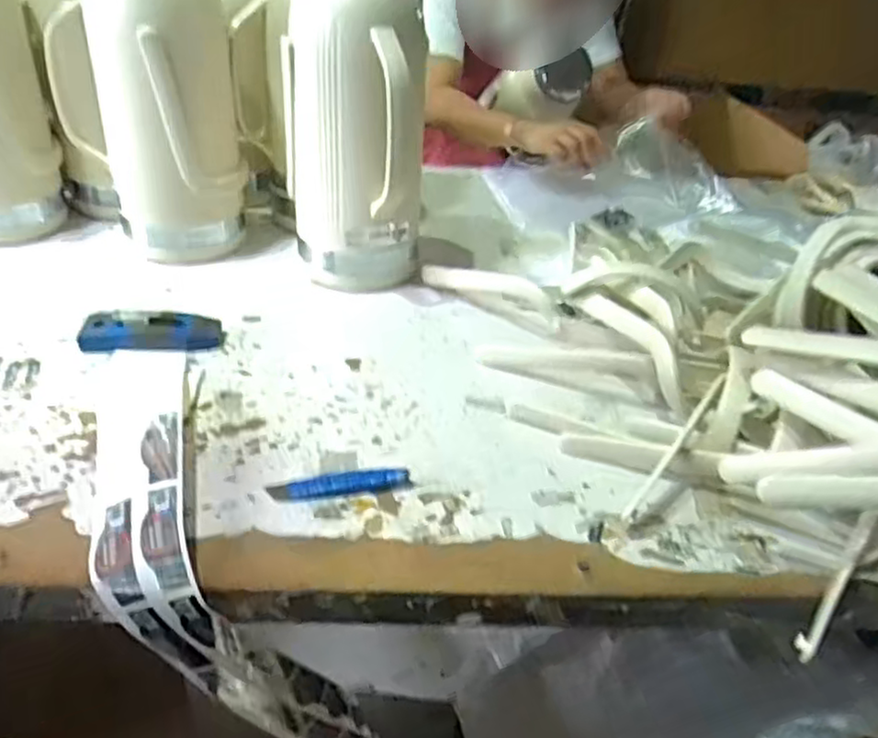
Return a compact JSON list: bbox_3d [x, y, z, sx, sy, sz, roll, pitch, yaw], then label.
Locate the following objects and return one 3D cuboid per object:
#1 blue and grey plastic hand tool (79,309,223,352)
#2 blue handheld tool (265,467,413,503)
[{"bbox_3d":[-0.307,-0.039,0.750,0.137,0.027,0.049,1,34,-7],"label":"blue and grey plastic hand tool"},{"bbox_3d":[-0.082,0.096,0.587,0.115,0.014,0.025,-3,35,-13],"label":"blue handheld tool"}]

